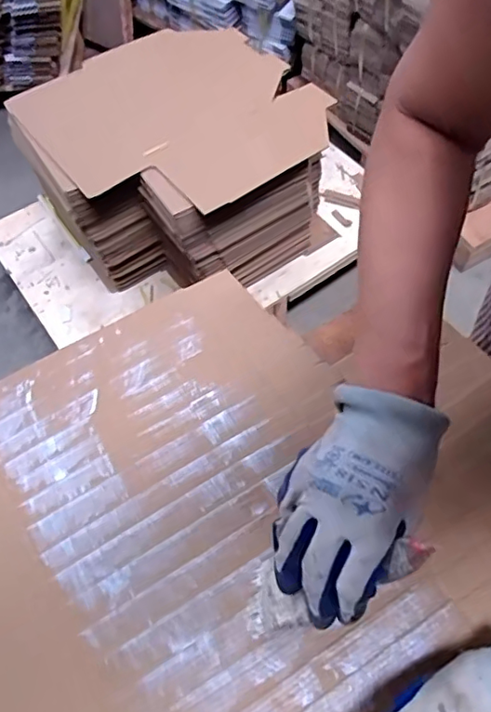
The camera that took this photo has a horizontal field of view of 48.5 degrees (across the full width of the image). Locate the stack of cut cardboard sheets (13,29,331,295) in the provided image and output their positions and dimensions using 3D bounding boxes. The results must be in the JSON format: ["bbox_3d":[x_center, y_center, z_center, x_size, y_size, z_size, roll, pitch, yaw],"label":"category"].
[{"bbox_3d":[-0.155,-0.460,1.362,0.610,0.362,0.594,-32,63,-14],"label":"stack of cut cardboard sheets"}]

